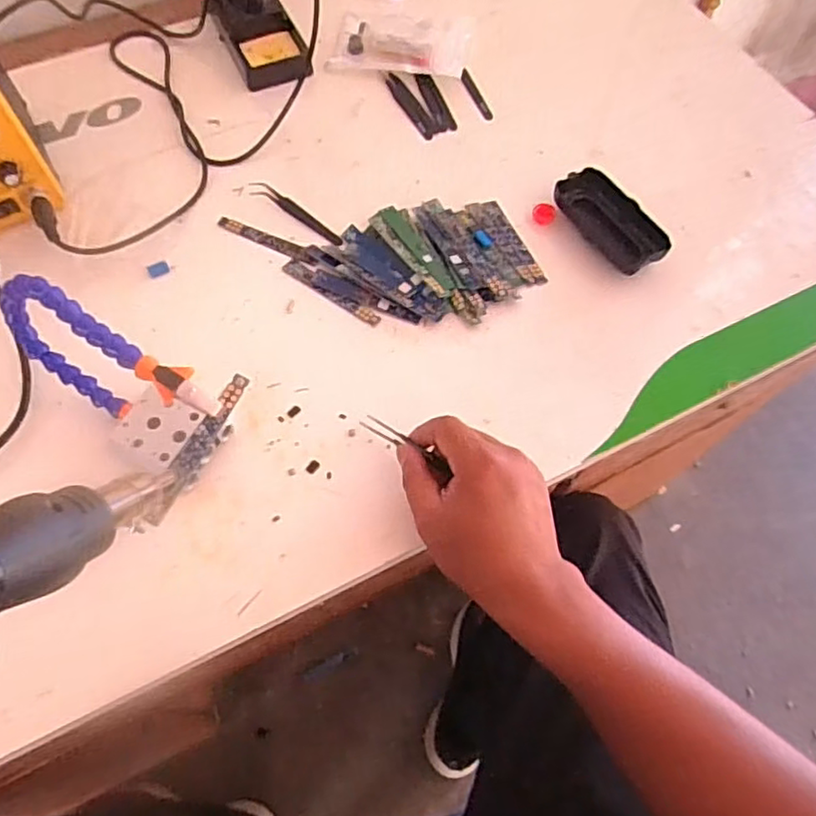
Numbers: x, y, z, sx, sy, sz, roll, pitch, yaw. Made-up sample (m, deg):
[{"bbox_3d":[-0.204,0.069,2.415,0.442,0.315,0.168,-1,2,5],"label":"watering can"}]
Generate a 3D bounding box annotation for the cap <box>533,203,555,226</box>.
[{"bbox_3d":[0.124,-0.177,0.578,0.020,0.010,0.021,0,64,-1],"label":"cap"}]

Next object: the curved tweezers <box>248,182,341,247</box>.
[{"bbox_3d":[-0.101,-0.178,0.575,0.109,0.005,0.015,35,69,15],"label":"curved tweezers"}]

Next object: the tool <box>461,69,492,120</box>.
[{"bbox_3d":[0.070,-0.320,0.648,0.011,0.004,0.063,-24,79,-12],"label":"tool"}]

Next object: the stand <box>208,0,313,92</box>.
[{"bbox_3d":[-0.155,-0.402,0.646,0.075,0.083,0.124,-23,67,-11],"label":"stand"}]

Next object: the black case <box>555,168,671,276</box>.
[{"bbox_3d":[0.181,-0.166,0.567,0.056,0.024,0.106,-29,68,-14],"label":"black case"}]

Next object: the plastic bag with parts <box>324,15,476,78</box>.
[{"bbox_3d":[-0.006,-0.394,0.679,0.145,0.019,0.093,7,64,2],"label":"plastic bag with parts"}]

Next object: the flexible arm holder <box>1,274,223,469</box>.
[{"bbox_3d":[-0.204,-0.014,0.438,0.192,0.111,0.055,31,68,13],"label":"flexible arm holder"}]

